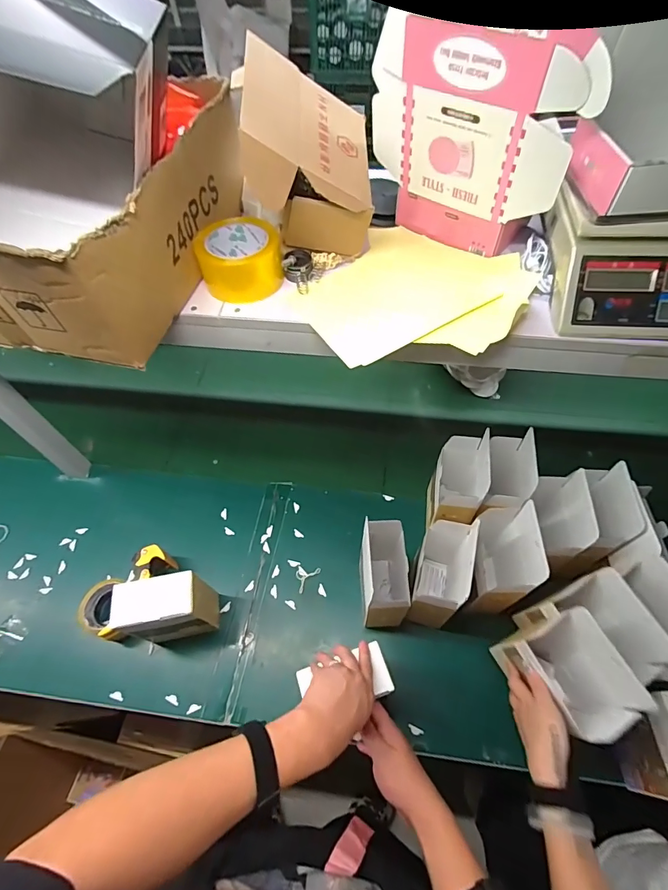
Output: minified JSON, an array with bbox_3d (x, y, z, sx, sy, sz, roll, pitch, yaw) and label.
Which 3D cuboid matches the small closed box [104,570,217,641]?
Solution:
[{"bbox_3d":[-0.270,0.276,0.700,0.131,0.168,0.076,-9,57,-4],"label":"small closed box"}]

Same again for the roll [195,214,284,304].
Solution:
[{"bbox_3d":[-0.123,-0.250,0.547,0.106,0.065,0.103,-1,57,2],"label":"roll"}]

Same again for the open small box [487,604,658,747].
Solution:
[{"bbox_3d":[0.312,0.317,0.569,0.084,0.214,0.128,-19,59,-10],"label":"open small box"}]

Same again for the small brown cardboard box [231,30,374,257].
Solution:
[{"bbox_3d":[-0.029,-0.369,0.527,0.146,0.161,0.198,-2,57,1],"label":"small brown cardboard box"}]

